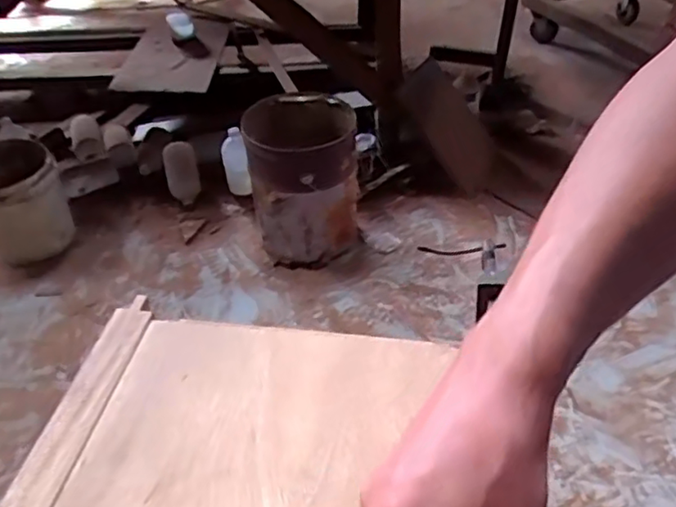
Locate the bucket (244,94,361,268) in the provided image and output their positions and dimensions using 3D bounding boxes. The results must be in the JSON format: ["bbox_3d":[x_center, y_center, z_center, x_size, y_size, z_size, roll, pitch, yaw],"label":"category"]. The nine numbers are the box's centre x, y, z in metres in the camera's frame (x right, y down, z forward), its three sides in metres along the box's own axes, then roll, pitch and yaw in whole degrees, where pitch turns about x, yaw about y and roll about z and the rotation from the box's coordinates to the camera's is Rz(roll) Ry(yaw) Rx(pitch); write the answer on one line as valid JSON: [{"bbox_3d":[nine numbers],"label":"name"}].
[{"bbox_3d":[-0.087,-0.194,1.655,0.273,0.379,0.291,-2,42,0],"label":"bucket"}]

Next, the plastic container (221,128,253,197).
[{"bbox_3d":[-0.309,-0.274,1.882,0.078,0.201,0.067,-12,43,-10],"label":"plastic container"}]

